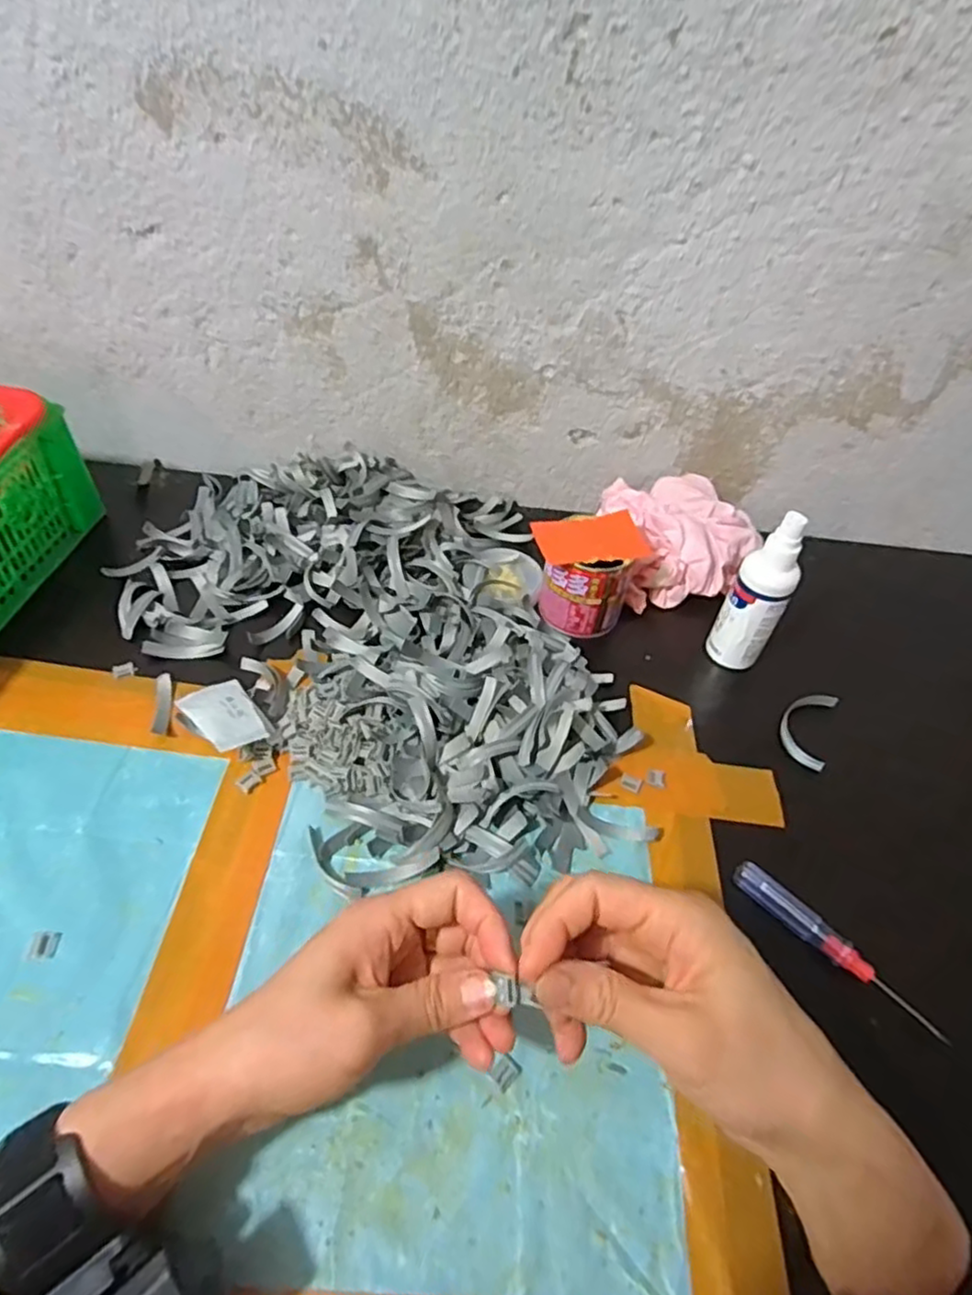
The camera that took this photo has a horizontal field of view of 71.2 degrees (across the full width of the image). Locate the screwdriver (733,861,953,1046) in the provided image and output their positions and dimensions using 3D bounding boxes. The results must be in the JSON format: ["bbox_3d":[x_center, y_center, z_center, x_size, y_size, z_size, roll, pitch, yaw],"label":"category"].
[{"bbox_3d":[0.190,0.166,0.376,0.015,0.015,0.118,-30,56,-29],"label":"screwdriver"}]

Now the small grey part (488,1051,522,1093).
[{"bbox_3d":[0.009,0.203,0.325,0.012,0.004,0.013,35,53,25],"label":"small grey part"}]

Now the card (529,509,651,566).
[{"bbox_3d":[0.078,-0.080,0.503,0.080,0.004,0.049,-9,51,-13],"label":"card"}]

